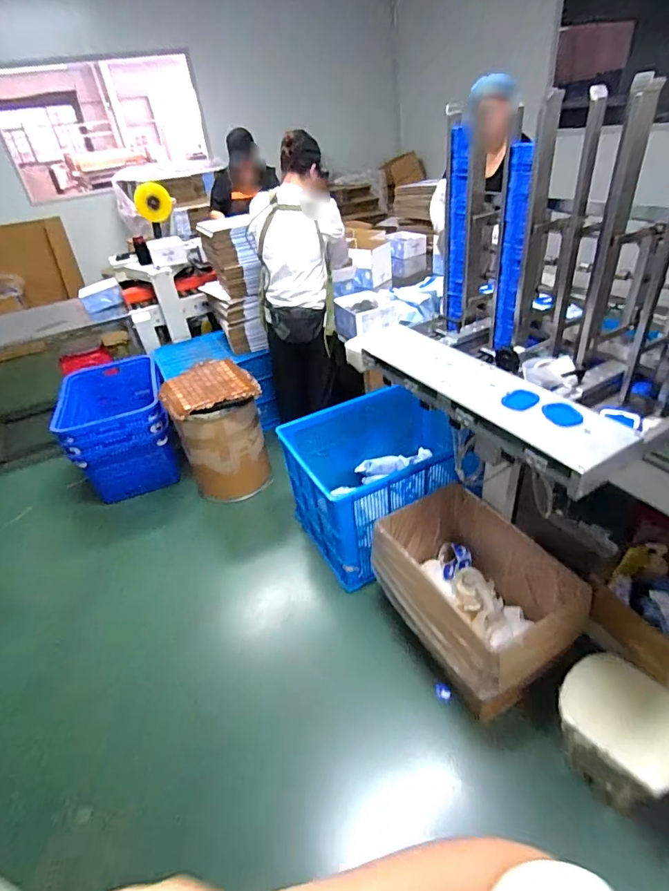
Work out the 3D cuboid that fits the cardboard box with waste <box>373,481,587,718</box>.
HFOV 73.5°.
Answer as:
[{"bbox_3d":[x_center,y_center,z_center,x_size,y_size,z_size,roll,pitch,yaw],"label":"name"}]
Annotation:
[{"bbox_3d":[0.440,0.490,1.525,0.441,0.341,0.647,-22,39,-20],"label":"cardboard box with waste"}]

